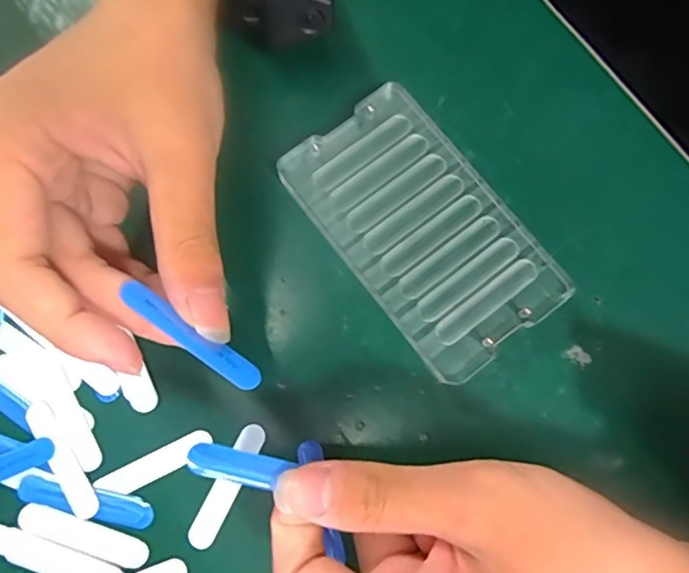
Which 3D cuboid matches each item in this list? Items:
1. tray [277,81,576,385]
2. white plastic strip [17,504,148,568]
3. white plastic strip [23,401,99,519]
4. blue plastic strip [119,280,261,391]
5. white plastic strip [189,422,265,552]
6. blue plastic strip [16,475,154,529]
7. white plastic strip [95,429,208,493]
[{"bbox_3d":[0.032,-0.025,0.242,0.069,0.012,0.120,-36,80,-6],"label":"tray"},{"bbox_3d":[-0.103,0.097,0.218,0.052,0.004,0.012,17,79,4],"label":"white plastic strip"},{"bbox_3d":[-0.114,0.069,0.224,0.011,0.004,0.050,-33,80,-6],"label":"white plastic strip"},{"bbox_3d":[-0.048,0.016,0.175,0.049,0.004,0.009,38,81,-5],"label":"blue plastic strip"},{"bbox_3d":[-0.047,0.079,0.222,0.010,0.004,0.051,27,80,6],"label":"white plastic strip"},{"bbox_3d":[-0.104,0.086,0.221,0.054,0.004,0.010,13,79,3],"label":"blue plastic strip"},{"bbox_3d":[-0.076,0.071,0.224,0.046,0.004,0.011,-26,79,-5],"label":"white plastic strip"}]

